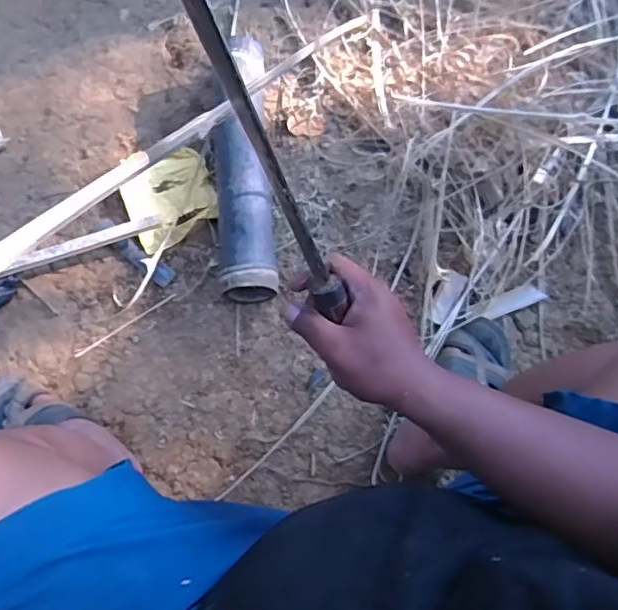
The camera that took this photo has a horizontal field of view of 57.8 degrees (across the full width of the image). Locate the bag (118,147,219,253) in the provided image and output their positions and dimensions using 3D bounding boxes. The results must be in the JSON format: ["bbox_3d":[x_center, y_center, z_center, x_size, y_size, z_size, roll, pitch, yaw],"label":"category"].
[{"bbox_3d":[-0.248,-0.199,0.997,0.156,0.032,0.193,-22,71,-9],"label":"bag"}]

